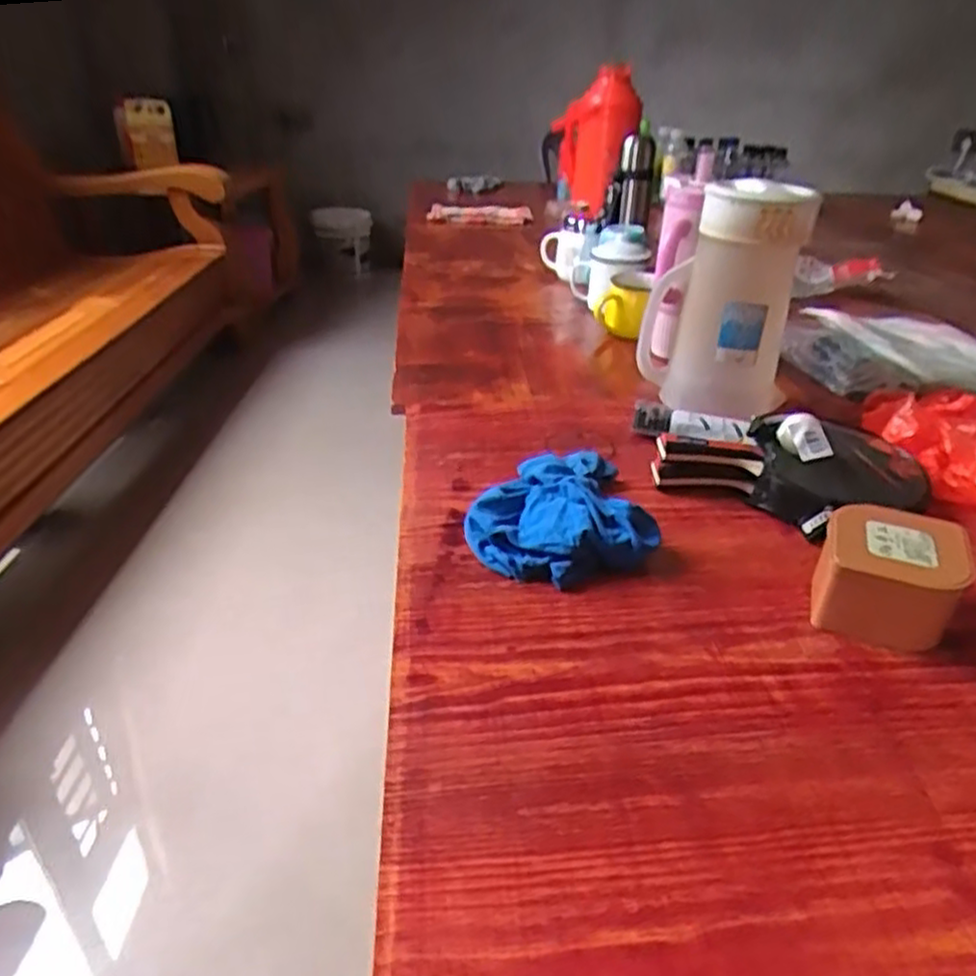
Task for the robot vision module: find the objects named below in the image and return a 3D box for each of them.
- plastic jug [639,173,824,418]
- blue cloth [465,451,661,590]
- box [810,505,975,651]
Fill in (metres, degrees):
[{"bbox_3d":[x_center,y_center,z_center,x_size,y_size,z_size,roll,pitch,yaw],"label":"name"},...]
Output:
[{"bbox_3d":[0.277,-0.218,0.871,0.107,0.242,0.131,-15,35,-28],"label":"plastic jug"},{"bbox_3d":[0.059,0.021,0.665,0.158,0.048,0.156,-5,31,-14],"label":"blue cloth"},{"bbox_3d":[0.309,0.067,0.585,0.099,0.070,0.094,14,32,18],"label":"box"}]

